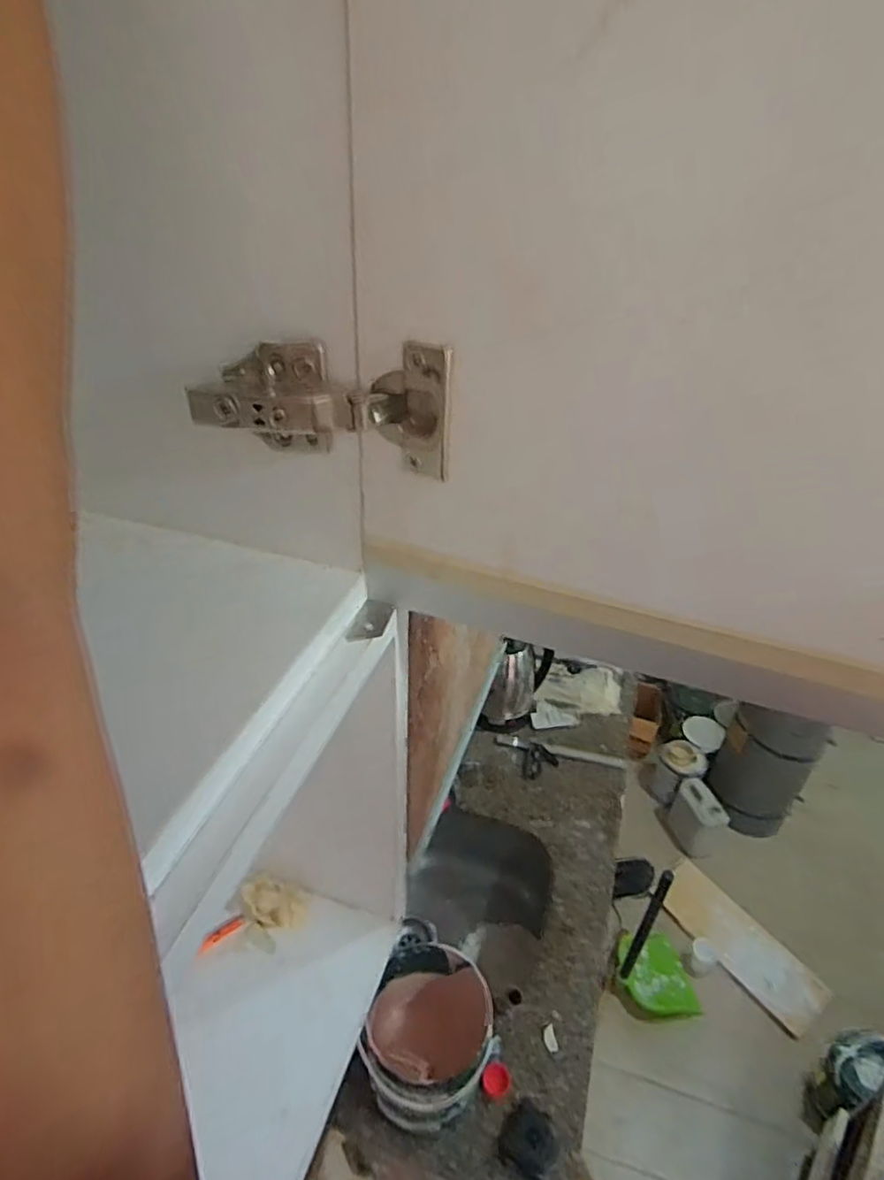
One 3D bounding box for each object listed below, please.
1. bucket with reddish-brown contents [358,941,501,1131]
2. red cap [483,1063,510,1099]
[{"bbox_3d":[-0.021,0.648,0.948,0.187,0.208,0.198,-1,35,-4],"label":"bucket with reddish-brown contents"},{"bbox_3d":[0.082,0.739,0.978,0.041,0.019,0.043,-5,73,17],"label":"red cap"}]

